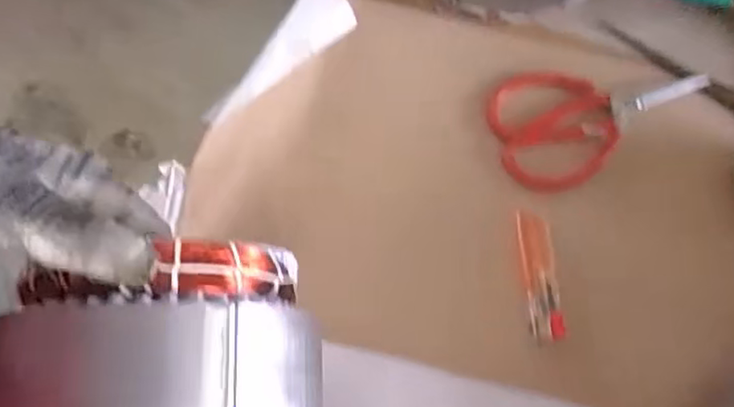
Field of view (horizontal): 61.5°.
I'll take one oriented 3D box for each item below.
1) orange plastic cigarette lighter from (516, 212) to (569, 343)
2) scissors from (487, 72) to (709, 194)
[{"bbox_3d":[0.115,0.047,0.410,0.021,0.007,0.084,-5,74,-3],"label":"orange plastic cigarette lighter"},{"bbox_3d":[0.168,-0.062,0.441,0.158,0.007,0.087,-14,75,-6],"label":"scissors"}]

